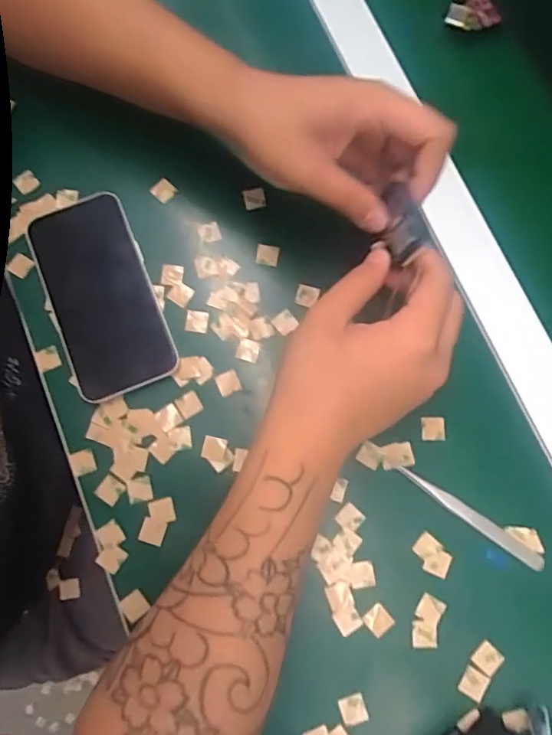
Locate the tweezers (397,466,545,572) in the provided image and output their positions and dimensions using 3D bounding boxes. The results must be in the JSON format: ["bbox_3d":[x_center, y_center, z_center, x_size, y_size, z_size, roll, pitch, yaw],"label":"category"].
[{"bbox_3d":[0.127,0.098,0.352,0.106,0.006,0.010,34,79,7],"label":"tweezers"}]

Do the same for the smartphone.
[{"bbox_3d":[-0.126,-0.052,0.387,0.072,0.009,0.146,-22,78,-5],"label":"smartphone"}]

